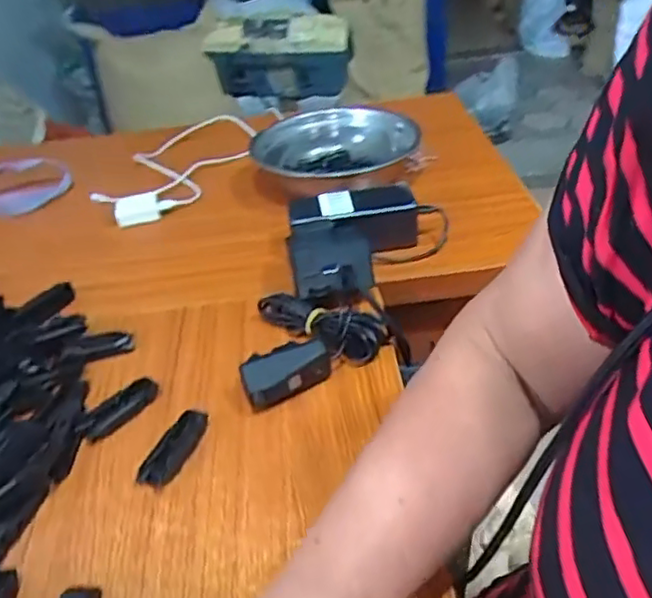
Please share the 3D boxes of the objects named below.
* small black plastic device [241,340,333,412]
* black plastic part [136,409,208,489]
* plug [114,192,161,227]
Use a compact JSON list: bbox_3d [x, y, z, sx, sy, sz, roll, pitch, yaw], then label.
[{"bbox_3d":[-0.032,0.058,0.496,0.070,0.034,0.030,-24,40,-25],"label":"small black plastic device"},{"bbox_3d":[-0.108,0.106,0.462,0.022,0.013,0.064,13,39,22],"label":"black plastic part"},{"bbox_3d":[-0.221,-0.105,0.750,0.051,0.035,0.017,-20,39,-21],"label":"plug"}]

